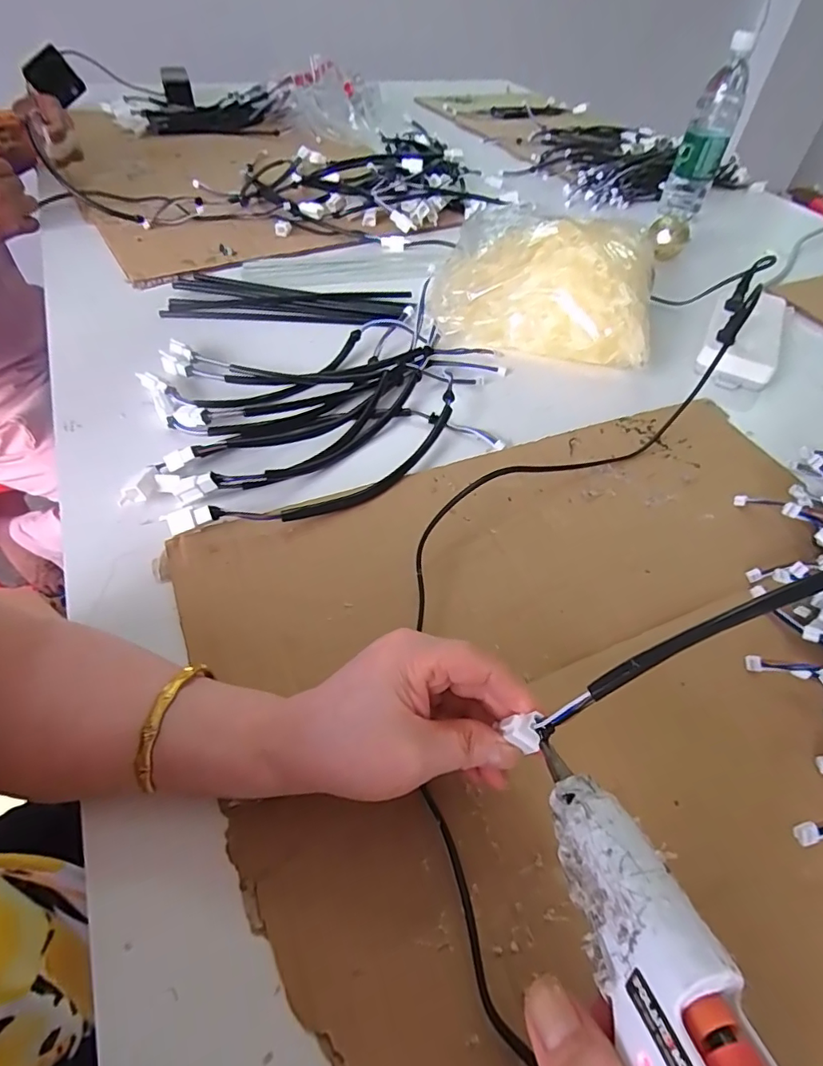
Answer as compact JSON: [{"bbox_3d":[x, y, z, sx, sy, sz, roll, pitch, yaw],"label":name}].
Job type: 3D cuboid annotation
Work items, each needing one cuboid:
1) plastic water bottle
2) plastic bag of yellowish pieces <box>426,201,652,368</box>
[{"bbox_3d":[0.445,-0.596,0.789,0.063,0.215,0.054,21,52,13],"label":"plastic water bottle"},{"bbox_3d":[0.145,-0.276,0.573,0.228,0.091,0.192,13,50,7],"label":"plastic bag of yellowish pieces"}]

